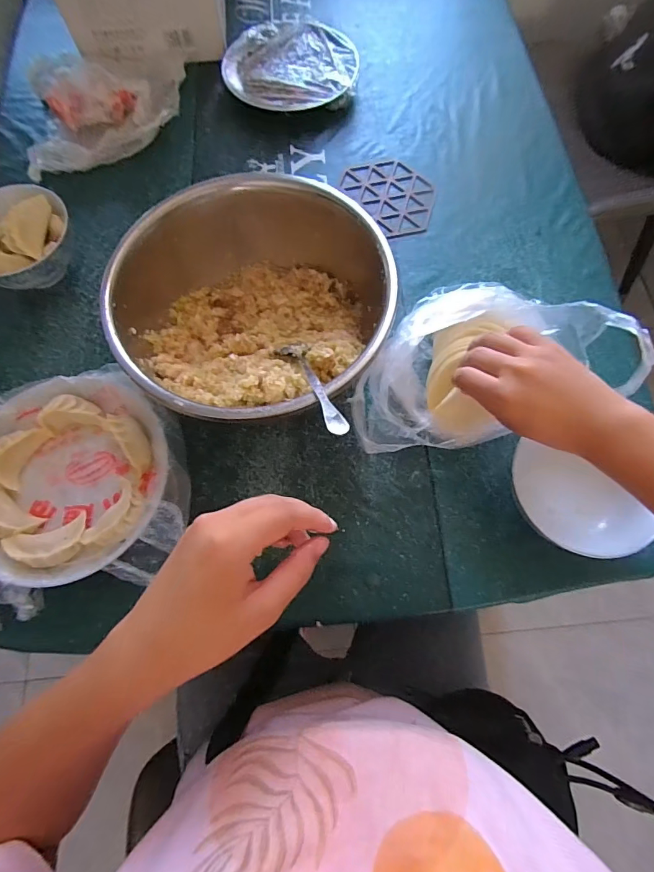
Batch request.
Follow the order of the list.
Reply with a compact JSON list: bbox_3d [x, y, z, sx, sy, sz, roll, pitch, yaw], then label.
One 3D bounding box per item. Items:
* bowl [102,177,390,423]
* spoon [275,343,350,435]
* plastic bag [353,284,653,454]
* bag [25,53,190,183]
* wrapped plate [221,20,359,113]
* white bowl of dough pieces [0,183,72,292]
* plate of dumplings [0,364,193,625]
[{"bbox_3d":[-0.067,-0.118,0.429,0.246,0.113,0.248,-1,70,2],"label":"bowl"},{"bbox_3d":[-0.013,-0.045,0.351,0.025,0.009,0.157,-21,37,-6],"label":"spoon"},{"bbox_3d":[0.137,-0.058,0.402,0.234,0.093,0.130,-20,71,4],"label":"plastic bag"},{"bbox_3d":[-0.302,-0.449,0.589,0.236,0.057,0.152,-20,71,-6],"label":"bag"},{"bbox_3d":[-0.052,-0.532,0.621,0.185,0.031,0.170,-1,70,1],"label":"wrapped plate"},{"bbox_3d":[-0.345,-0.210,0.486,0.116,0.072,0.110,-1,71,3],"label":"white bowl of dough pieces"},{"bbox_3d":[-0.246,0.049,0.401,0.225,0.055,0.212,-1,70,2],"label":"plate of dumplings"}]

